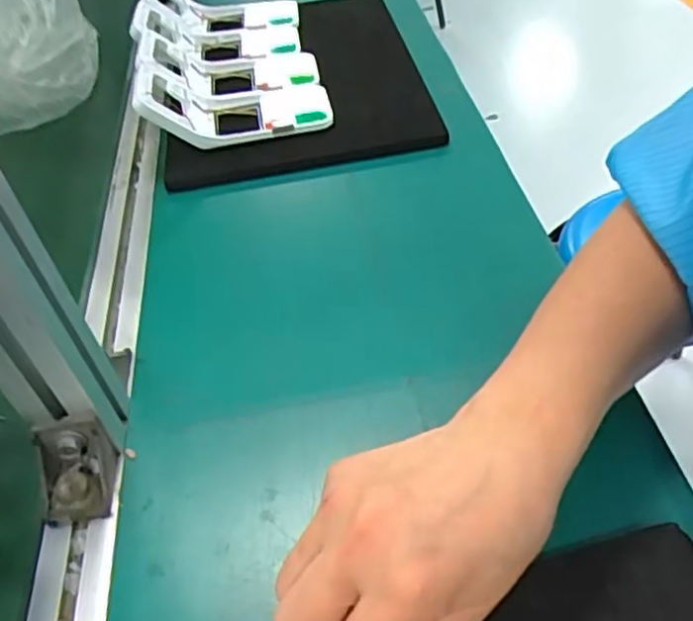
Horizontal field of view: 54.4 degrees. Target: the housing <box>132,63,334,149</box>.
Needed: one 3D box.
[{"bbox_3d":[-0.100,-0.178,0.596,0.167,0.040,0.070,-1,44,-12],"label":"housing"}]

